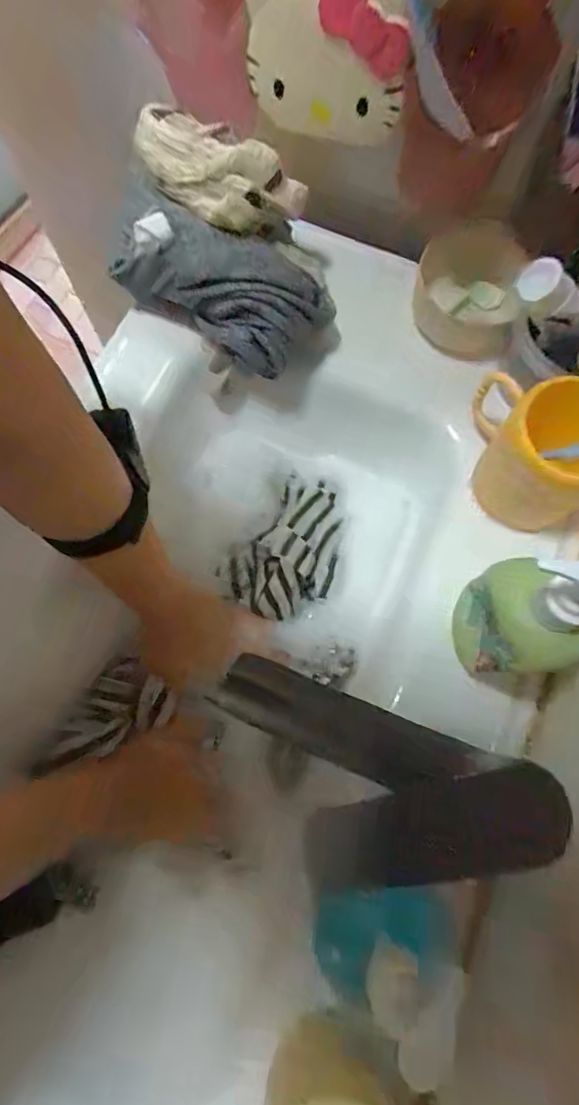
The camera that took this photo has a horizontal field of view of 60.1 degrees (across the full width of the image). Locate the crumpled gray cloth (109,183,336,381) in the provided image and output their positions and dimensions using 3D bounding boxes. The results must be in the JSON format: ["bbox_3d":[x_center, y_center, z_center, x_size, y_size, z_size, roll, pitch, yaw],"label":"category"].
[{"bbox_3d":[-0.066,-0.234,0.442,0.201,0.091,0.074,25,74,6],"label":"crumpled gray cloth"}]

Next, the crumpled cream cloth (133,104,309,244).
[{"bbox_3d":[-0.058,-0.312,0.403,0.128,0.042,0.077,38,75,10],"label":"crumpled cream cloth"}]

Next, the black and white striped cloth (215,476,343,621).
[{"bbox_3d":[0.003,0.000,0.512,0.099,0.035,0.143,38,75,10],"label":"black and white striped cloth"}]

